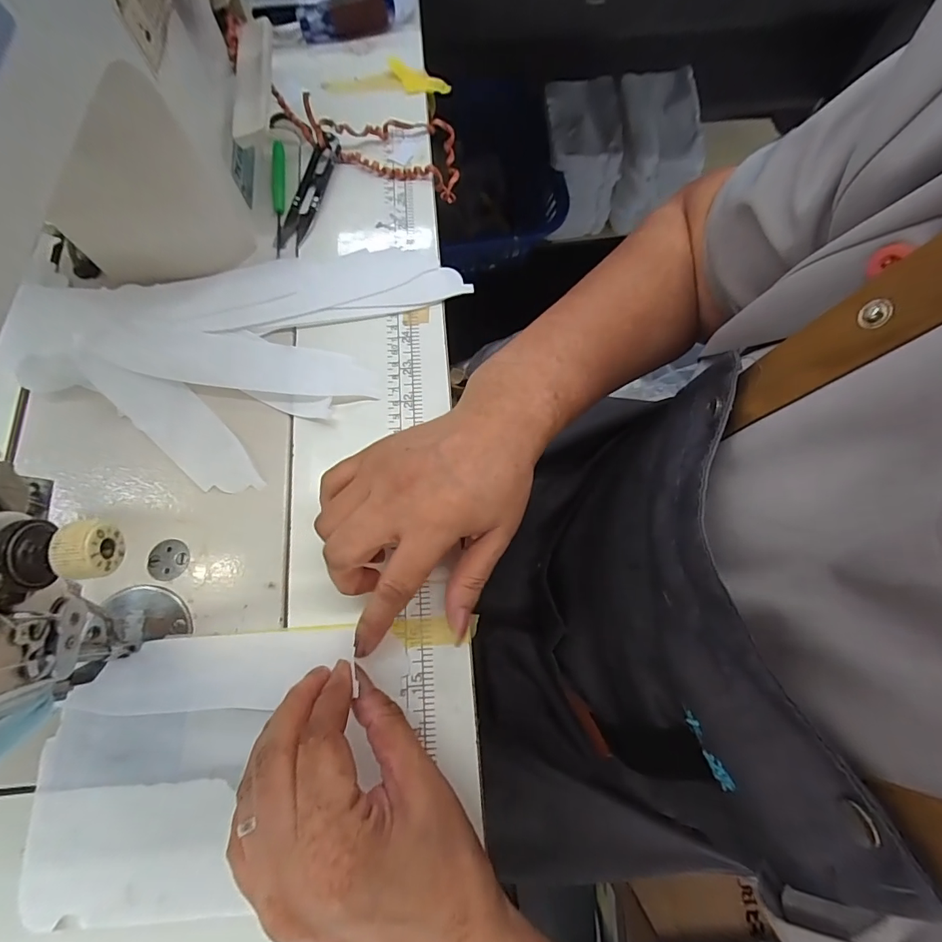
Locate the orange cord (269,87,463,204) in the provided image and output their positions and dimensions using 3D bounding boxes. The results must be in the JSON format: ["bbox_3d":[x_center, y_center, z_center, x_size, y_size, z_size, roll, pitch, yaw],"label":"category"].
[{"bbox_3d":[-0.085,-0.272,0.374,0.158,0.040,0.071,9,72,-14],"label":"orange cord"}]

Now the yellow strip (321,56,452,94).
[{"bbox_3d":[-0.075,-0.351,0.406,0.111,0.018,0.025,6,73,1],"label":"yellow strip"}]

